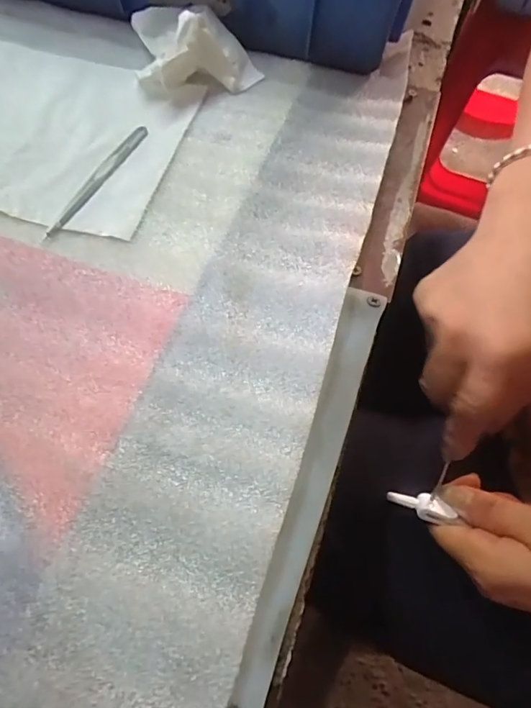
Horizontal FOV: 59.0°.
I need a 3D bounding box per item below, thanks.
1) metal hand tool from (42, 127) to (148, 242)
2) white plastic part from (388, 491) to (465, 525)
[{"bbox_3d":[-0.104,-0.109,0.290,0.010,0.004,0.105,23,63,11],"label":"metal hand tool"},{"bbox_3d":[0.096,0.092,0.288,0.041,0.007,0.015,15,61,17],"label":"white plastic part"}]

